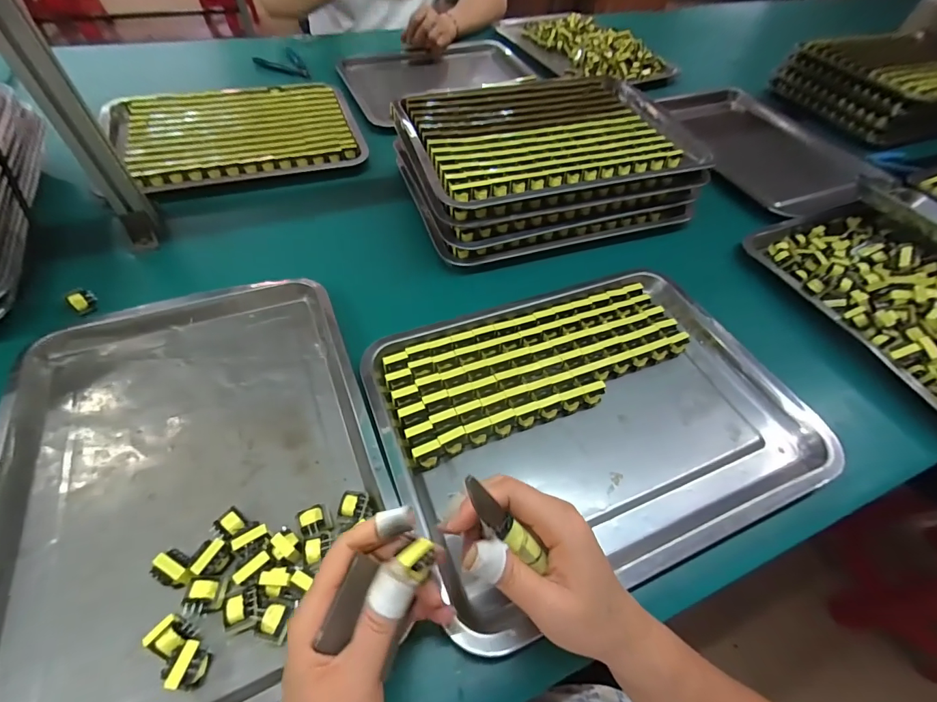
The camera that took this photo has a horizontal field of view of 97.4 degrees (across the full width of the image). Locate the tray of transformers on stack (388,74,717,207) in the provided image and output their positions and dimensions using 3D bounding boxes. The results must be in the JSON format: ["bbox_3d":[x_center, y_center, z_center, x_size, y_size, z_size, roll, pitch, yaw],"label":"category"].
[{"bbox_3d":[0.117,-0.309,0.578,0.395,0.024,0.269,-10,55,-12],"label":"tray of transformers on stack"}]

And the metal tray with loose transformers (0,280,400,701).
[{"bbox_3d":[-0.226,0.087,0.337,0.275,0.035,0.370,-18,57,-17],"label":"metal tray with loose transformers"}]

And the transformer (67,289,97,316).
[{"bbox_3d":[-0.413,-0.052,0.443,0.019,0.024,0.023,35,59,20],"label":"transformer"}]

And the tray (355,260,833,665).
[{"bbox_3d":[0.116,0.047,0.396,0.377,0.024,0.291,-18,57,-17],"label":"tray"}]

